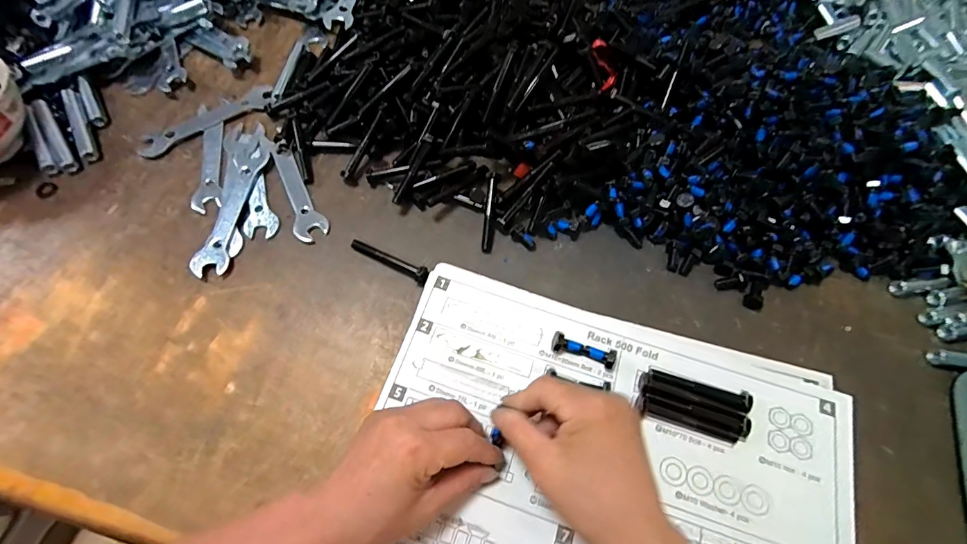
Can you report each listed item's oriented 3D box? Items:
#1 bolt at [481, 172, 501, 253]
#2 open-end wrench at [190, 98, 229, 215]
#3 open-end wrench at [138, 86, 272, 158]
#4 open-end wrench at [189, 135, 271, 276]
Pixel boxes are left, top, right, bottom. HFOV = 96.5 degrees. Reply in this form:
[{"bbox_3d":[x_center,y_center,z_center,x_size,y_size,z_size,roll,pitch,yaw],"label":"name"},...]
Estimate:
[{"bbox_3d":[0.008,-0.059,0.432,0.010,0.010,0.082,6,79,3],"label":"bolt"},{"bbox_3d":[-0.292,-0.127,0.464,0.032,0.009,0.145,-12,65,-6],"label":"open-end wrench"},{"bbox_3d":[-0.309,-0.172,0.485,0.148,0.005,0.036,-34,69,-15],"label":"open-end wrench"},{"bbox_3d":[-0.251,-0.072,0.435,0.032,0.008,0.161,3,64,1],"label":"open-end wrench"}]

